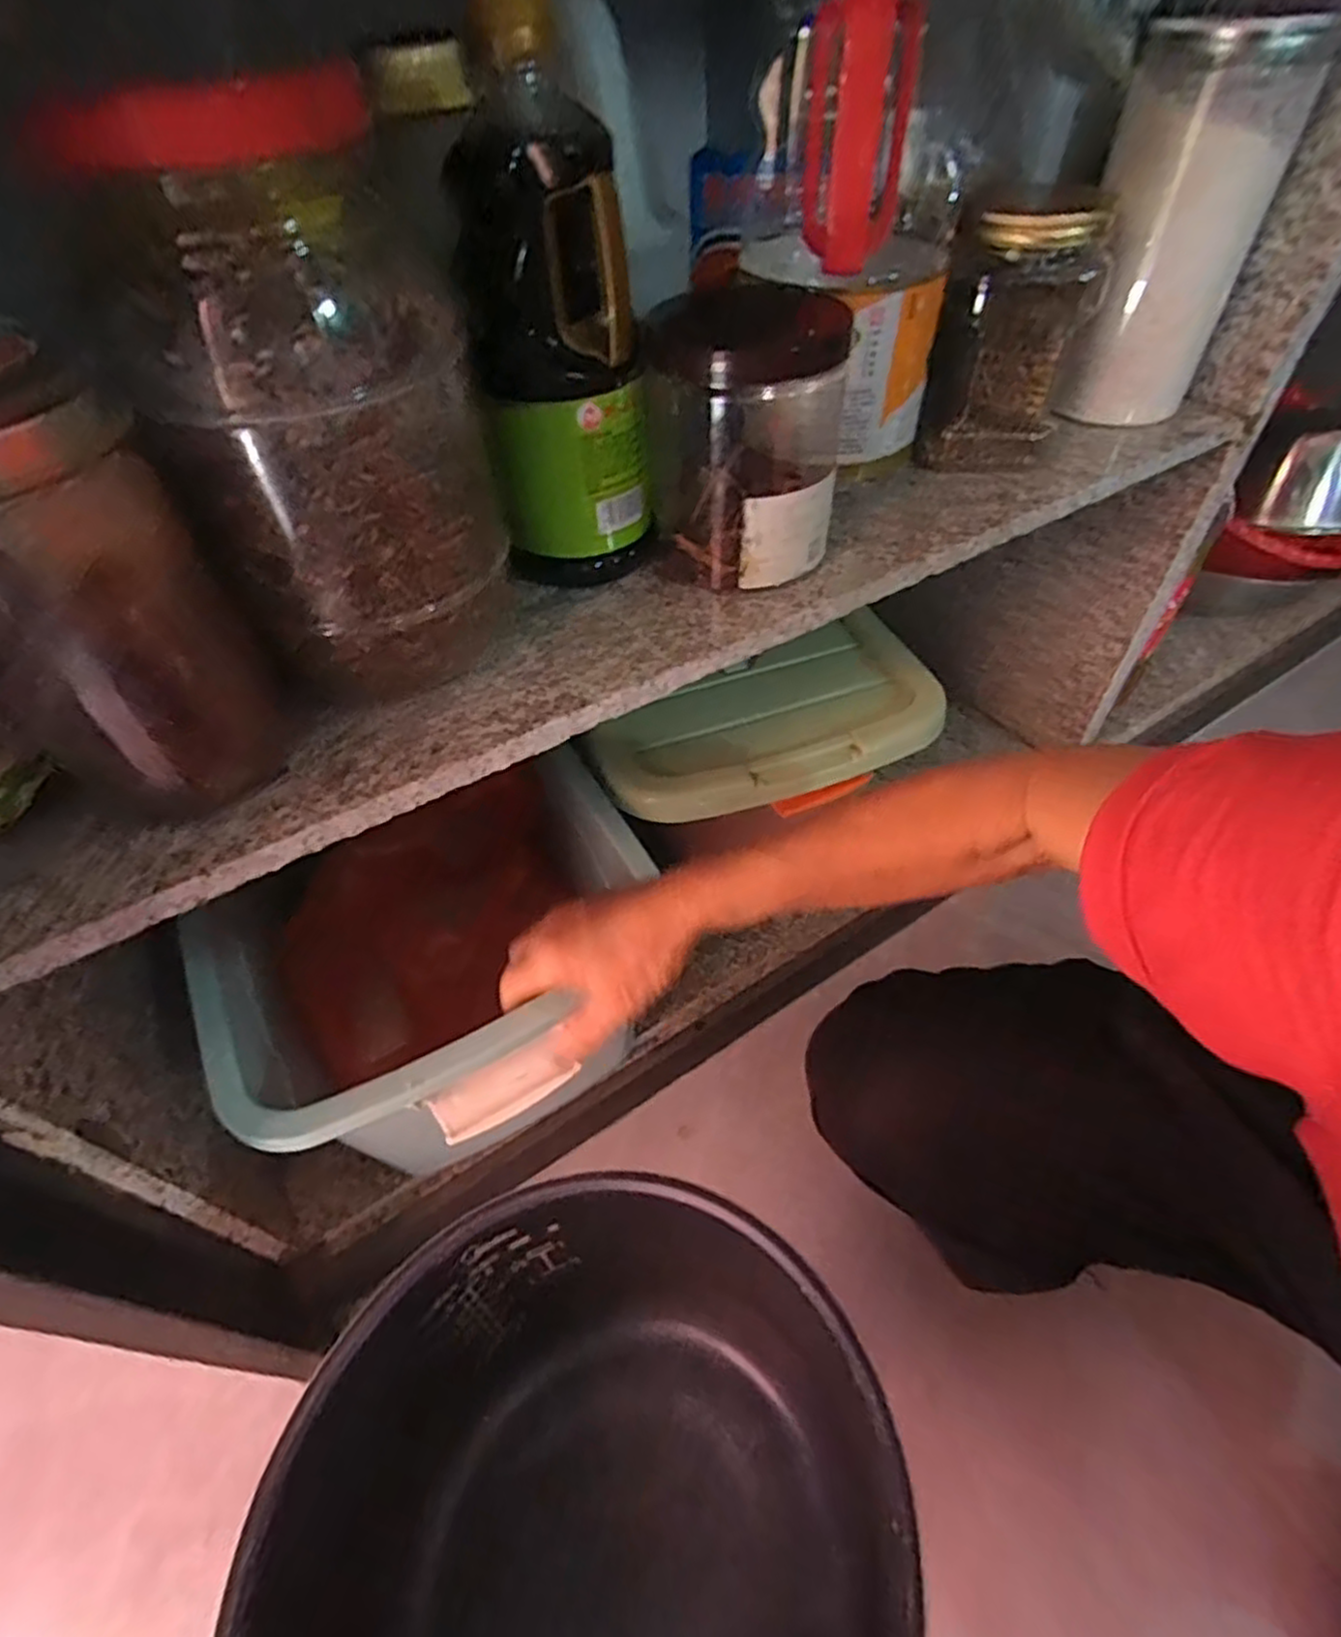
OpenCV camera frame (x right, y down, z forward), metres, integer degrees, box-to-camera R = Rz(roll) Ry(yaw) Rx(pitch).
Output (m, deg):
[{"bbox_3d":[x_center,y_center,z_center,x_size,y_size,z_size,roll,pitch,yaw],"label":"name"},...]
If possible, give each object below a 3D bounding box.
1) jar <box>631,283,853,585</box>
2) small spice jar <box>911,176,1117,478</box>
[{"bbox_3d":[0.041,-0.196,0.390,0.094,0.110,0.100,6,51,8],"label":"jar"},{"bbox_3d":[0.208,-0.296,0.453,0.084,0.129,0.083,13,53,13],"label":"small spice jar"}]

